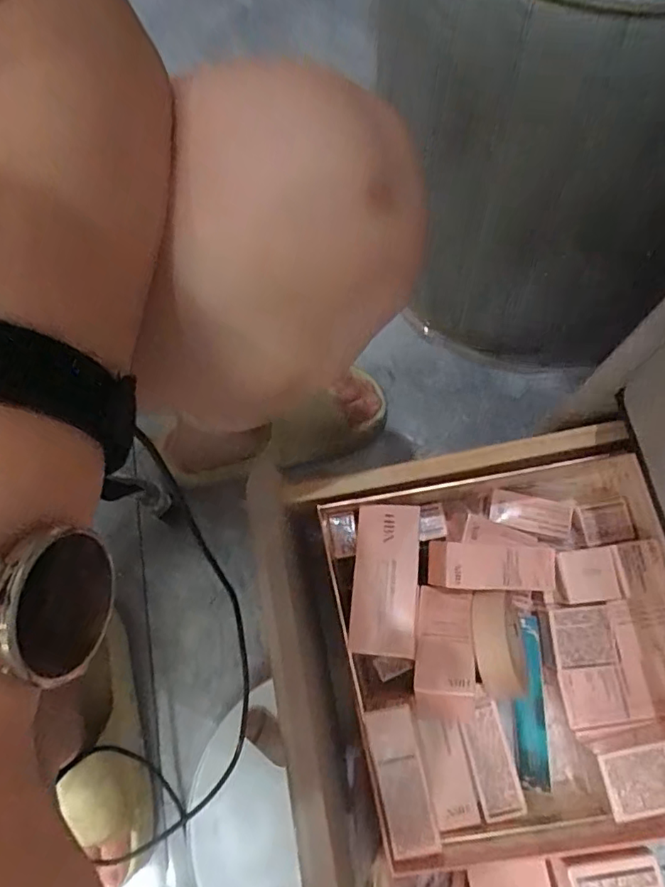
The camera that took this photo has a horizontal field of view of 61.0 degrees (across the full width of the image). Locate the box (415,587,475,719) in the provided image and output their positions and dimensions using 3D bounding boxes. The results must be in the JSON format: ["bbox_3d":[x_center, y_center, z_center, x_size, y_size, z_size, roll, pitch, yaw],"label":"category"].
[{"bbox_3d":[0.081,0.153,0.417,0.043,0.046,0.096,6,49,4],"label":"box"}]

